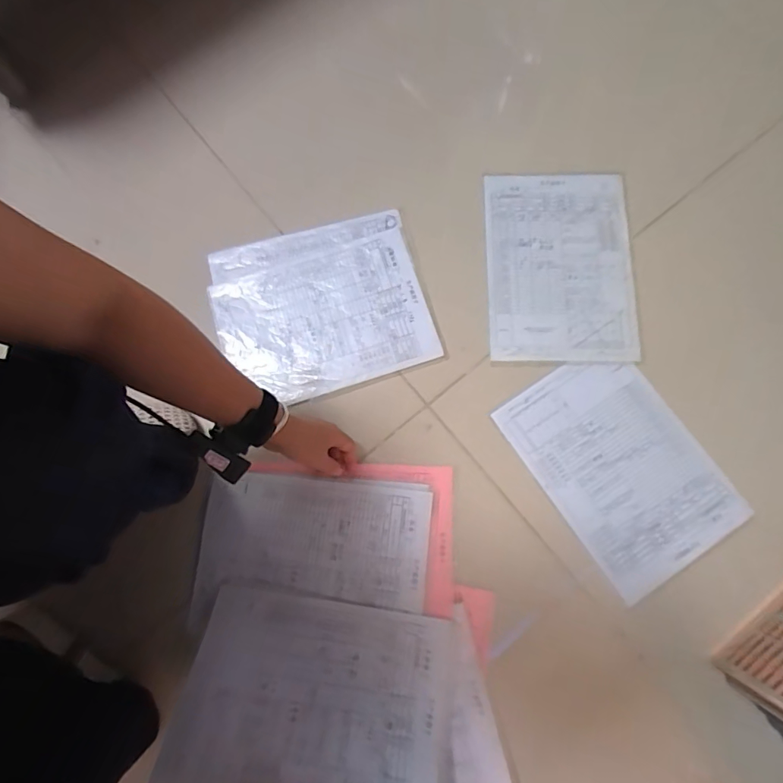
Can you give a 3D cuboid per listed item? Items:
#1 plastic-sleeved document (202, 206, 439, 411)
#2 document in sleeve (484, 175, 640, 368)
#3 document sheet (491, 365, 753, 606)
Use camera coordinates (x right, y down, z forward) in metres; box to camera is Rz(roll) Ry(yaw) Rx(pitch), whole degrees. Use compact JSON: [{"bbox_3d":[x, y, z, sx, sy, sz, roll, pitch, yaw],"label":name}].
[{"bbox_3d":[-0.102,-0.120,0.650,0.296,0.007,0.249,-15,79,-2],"label":"plastic-sleeved document"},{"bbox_3d":[0.246,-0.182,0.655,0.208,0.009,0.297,0,79,2],"label":"document in sleeve"},{"bbox_3d":[0.304,0.094,0.600,0.207,0.011,0.289,-33,80,-5],"label":"document sheet"}]

